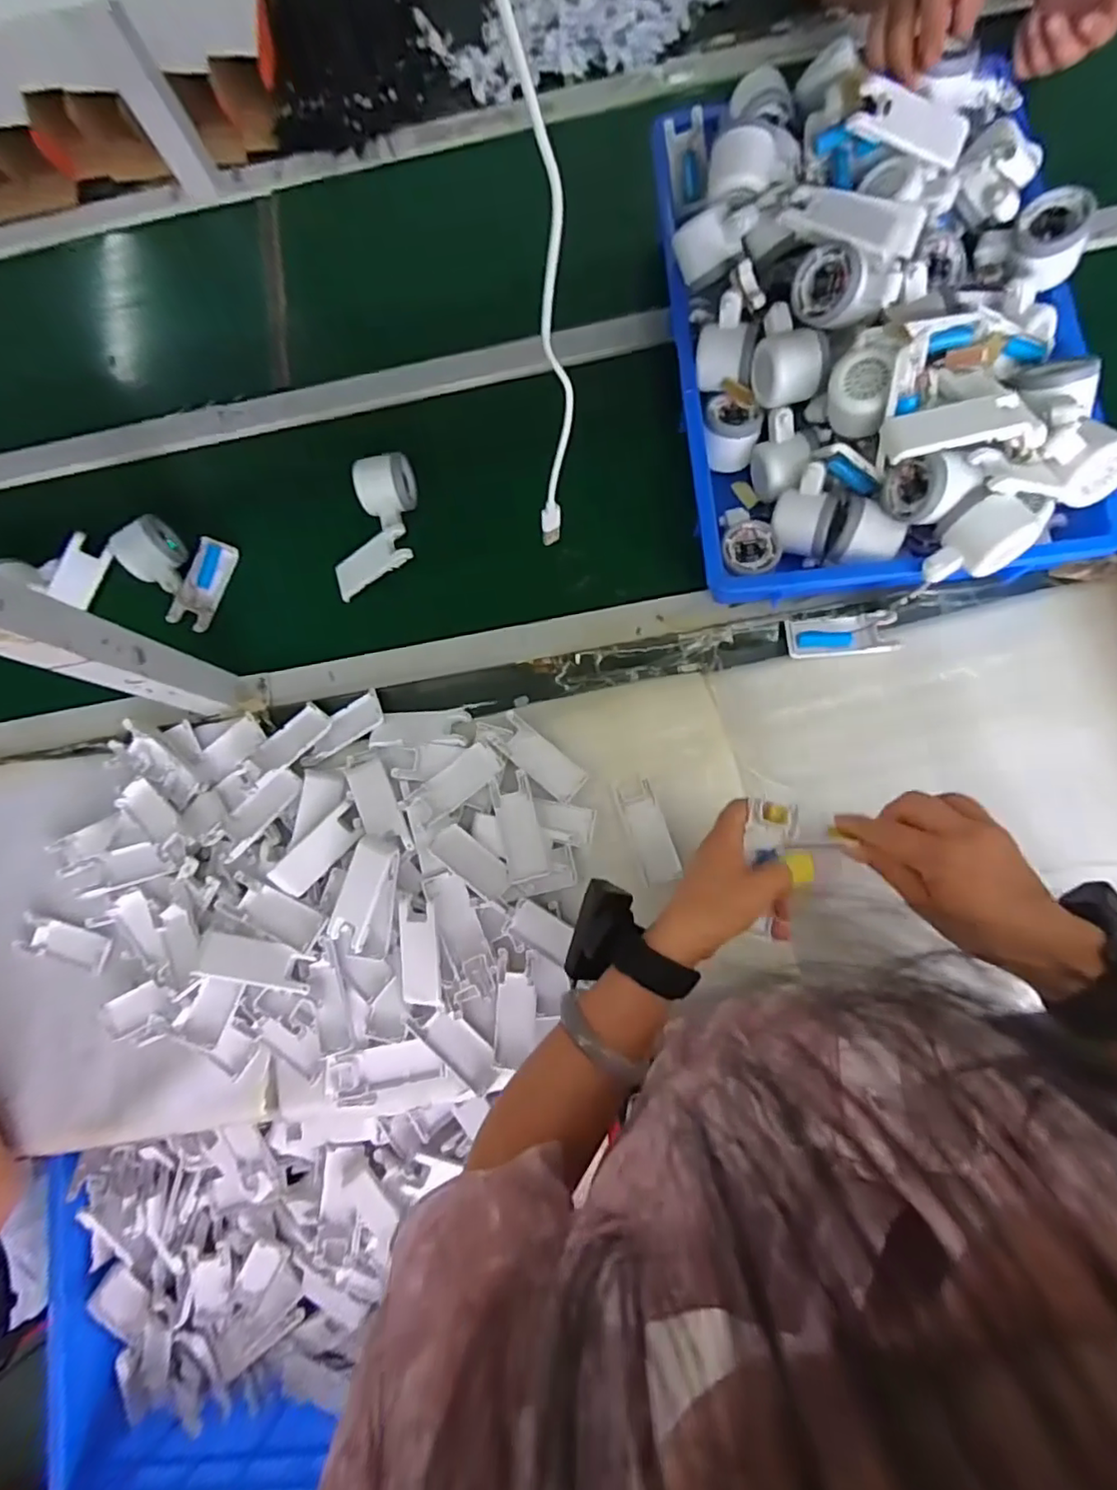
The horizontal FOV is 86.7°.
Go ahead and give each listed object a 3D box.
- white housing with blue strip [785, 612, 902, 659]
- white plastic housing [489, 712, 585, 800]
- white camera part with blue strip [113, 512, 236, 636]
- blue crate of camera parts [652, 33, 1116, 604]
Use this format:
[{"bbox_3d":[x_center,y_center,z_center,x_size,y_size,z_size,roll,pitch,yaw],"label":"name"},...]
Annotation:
[{"bbox_3d":[0.282,-0.109,0.591,0.101,0.017,0.040,-2,80,2],"label":"white housing with blue strip"},{"bbox_3d":[-0.020,0.013,0.590,0.101,0.005,0.036,41,85,8],"label":"white plastic housing"},{"bbox_3d":[-0.432,-0.198,0.658,0.100,0.053,0.110,17,82,5],"label":"white camera part with blue strip"},{"bbox_3d":[0.297,-0.410,0.567,0.360,0.135,0.540,-6,80,2],"label":"blue crate of camera parts"}]

